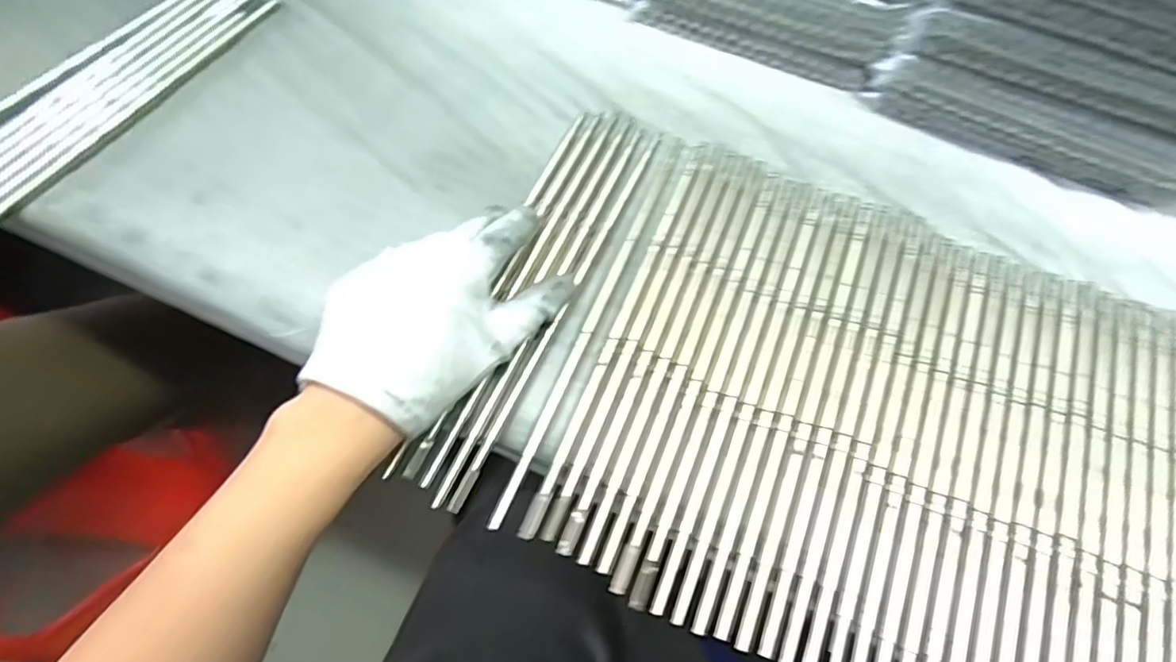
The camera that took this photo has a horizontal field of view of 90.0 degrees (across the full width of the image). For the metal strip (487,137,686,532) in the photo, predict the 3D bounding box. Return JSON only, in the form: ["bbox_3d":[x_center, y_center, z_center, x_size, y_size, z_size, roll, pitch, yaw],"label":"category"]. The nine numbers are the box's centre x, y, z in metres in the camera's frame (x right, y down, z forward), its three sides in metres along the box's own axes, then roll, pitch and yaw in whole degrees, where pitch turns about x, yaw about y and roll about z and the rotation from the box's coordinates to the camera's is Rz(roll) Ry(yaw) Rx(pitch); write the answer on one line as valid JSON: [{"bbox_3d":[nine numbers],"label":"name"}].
[{"bbox_3d":[0.007,-0.016,0.331,0.008,0.004,0.261,22,67,9],"label":"metal strip"}]

